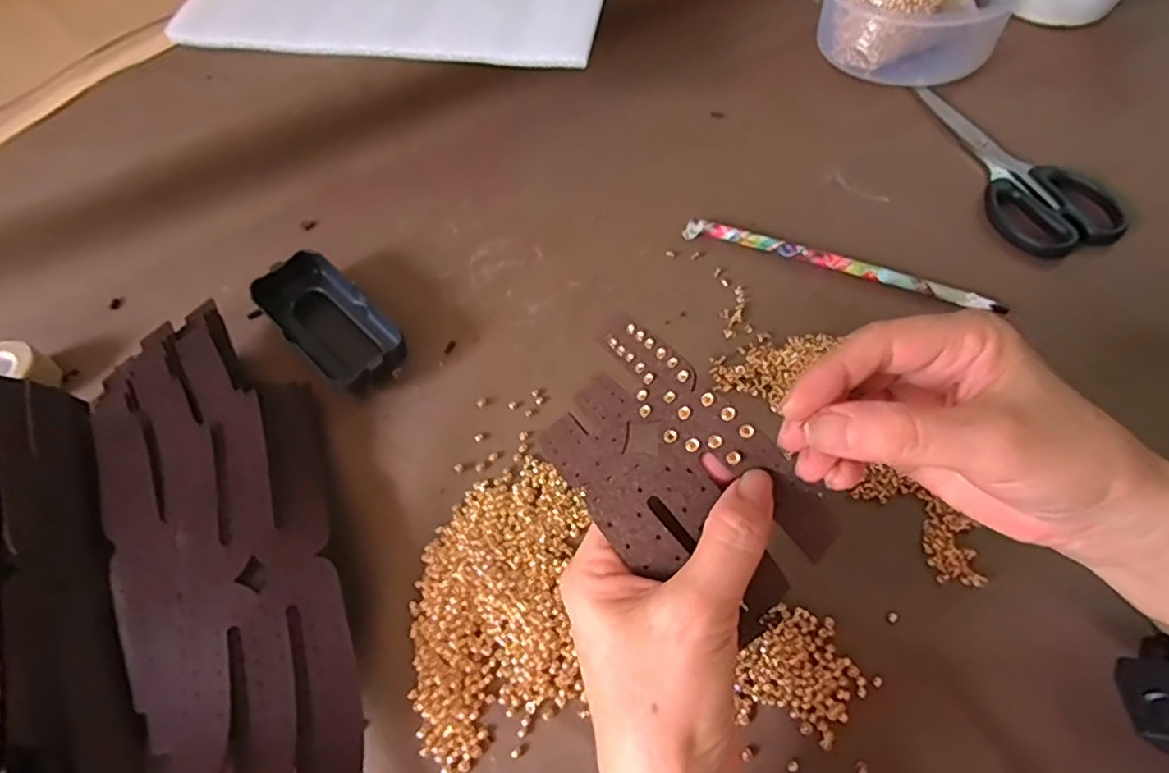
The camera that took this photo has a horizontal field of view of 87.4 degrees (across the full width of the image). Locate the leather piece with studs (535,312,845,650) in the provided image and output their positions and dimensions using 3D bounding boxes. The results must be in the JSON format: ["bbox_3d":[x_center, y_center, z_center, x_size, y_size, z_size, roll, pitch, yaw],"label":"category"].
[{"bbox_3d":[0.032,0.029,0.237,0.070,0.034,0.118,-36,69,-15],"label":"leather piece with studs"}]

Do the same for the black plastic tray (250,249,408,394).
[{"bbox_3d":[-0.156,-0.041,0.380,0.108,0.025,0.051,38,69,23],"label":"black plastic tray"}]

